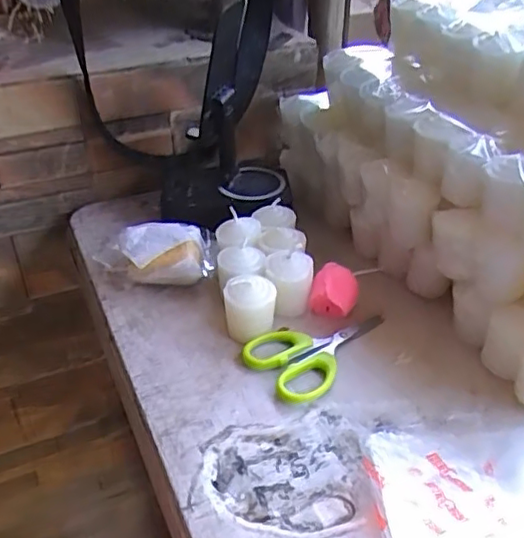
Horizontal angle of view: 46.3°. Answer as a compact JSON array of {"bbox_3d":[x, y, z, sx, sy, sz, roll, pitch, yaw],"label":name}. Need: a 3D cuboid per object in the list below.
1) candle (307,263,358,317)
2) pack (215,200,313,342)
[{"bbox_3d":[0.056,0.017,0.472,0.032,0.035,0.031,11,37,14],"label":"candle"},{"bbox_3d":[0.000,-0.003,0.495,0.073,0.048,0.135,-4,36,-6],"label":"pack"}]

